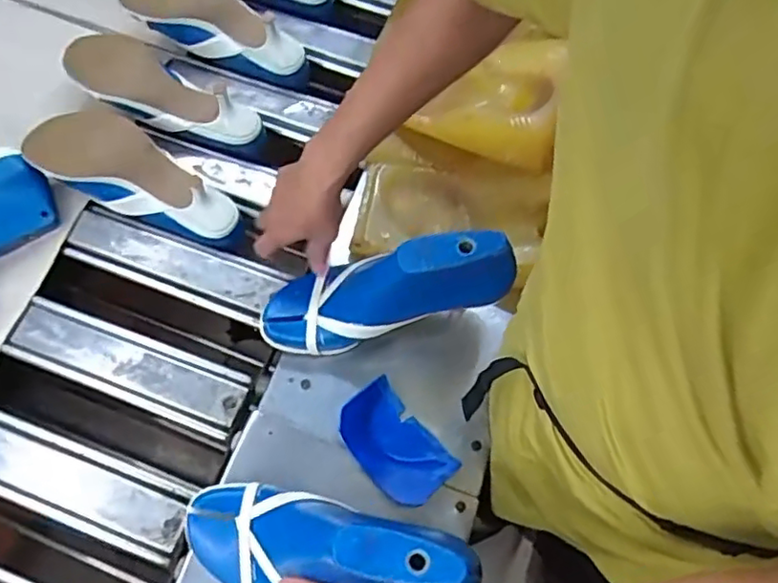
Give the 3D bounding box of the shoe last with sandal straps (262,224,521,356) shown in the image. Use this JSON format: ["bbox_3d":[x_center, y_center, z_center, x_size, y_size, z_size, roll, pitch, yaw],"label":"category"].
[{"bbox_3d":[-0.007,-0.005,0.634,0.268,0.084,0.088,-17,64,24],"label":"shoe last with sandal straps"}]

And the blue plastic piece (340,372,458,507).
[{"bbox_3d":[0.006,0.152,0.632,0.078,0.021,0.119,-37,81,-33],"label":"blue plastic piece"}]

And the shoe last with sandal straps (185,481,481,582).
[{"bbox_3d":[-0.055,0.219,0.528,0.268,0.090,0.093,-6,61,31],"label":"shoe last with sandal straps"}]

